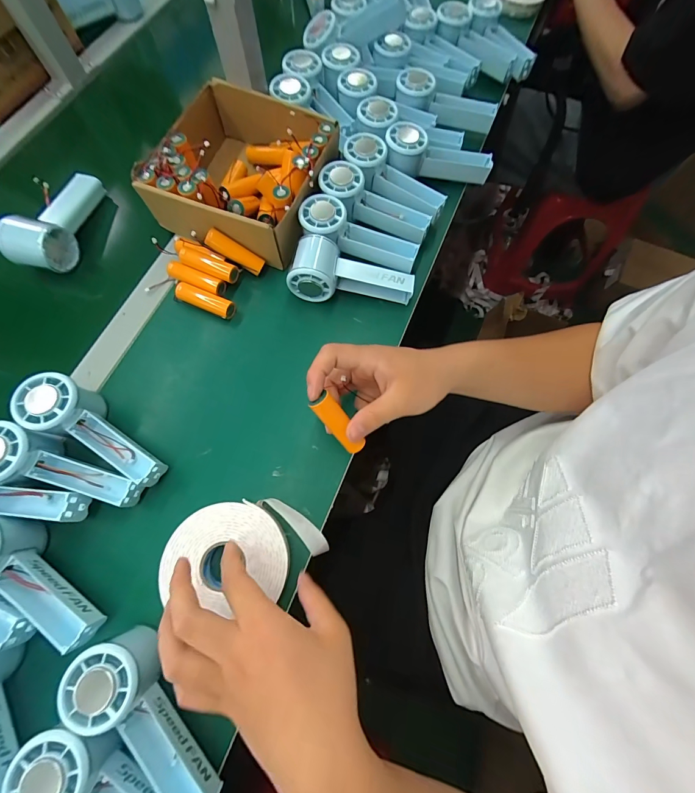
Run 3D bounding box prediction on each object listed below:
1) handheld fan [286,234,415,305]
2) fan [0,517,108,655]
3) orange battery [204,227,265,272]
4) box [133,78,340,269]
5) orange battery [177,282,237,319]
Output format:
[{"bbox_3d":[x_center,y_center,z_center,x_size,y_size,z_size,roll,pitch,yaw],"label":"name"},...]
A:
[{"bbox_3d":[0.007,-0.146,0.409,0.147,0.048,0.062,10,72,3],"label":"handheld fan"},{"bbox_3d":[-0.288,0.163,0.307,0.155,0.052,0.060,38,75,-2],"label":"fan"},{"bbox_3d":[-0.138,-0.180,0.421,0.071,0.014,0.020,26,71,-20],"label":"orange battery"},{"bbox_3d":[-0.133,-0.287,0.442,0.199,0.070,0.205,18,72,5],"label":"box"},{"bbox_3d":[-0.175,-0.119,0.420,0.073,0.020,0.023,22,73,6],"label":"orange battery"}]

